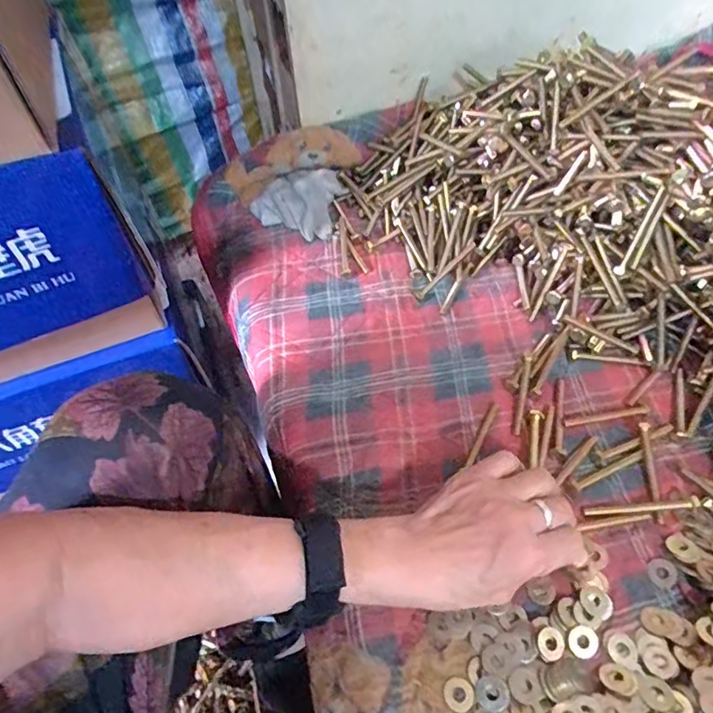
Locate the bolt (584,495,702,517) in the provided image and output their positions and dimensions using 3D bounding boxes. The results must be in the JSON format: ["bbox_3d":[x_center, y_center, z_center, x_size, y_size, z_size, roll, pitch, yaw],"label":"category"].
[{"bbox_3d":[0.219,0.115,0.408,0.083,0.015,0.009,-2,49,1],"label":"bolt"}]

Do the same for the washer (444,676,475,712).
[{"bbox_3d":[0.065,0.214,0.335,0.018,0.004,0.020,11,51,12],"label":"washer"}]

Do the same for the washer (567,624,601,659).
[{"bbox_3d":[0.151,0.190,0.353,0.020,0.004,0.018,-14,50,-9],"label":"washer"}]

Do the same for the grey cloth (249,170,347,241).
[{"bbox_3d":[-0.077,-0.189,0.636,0.112,0.045,0.100,8,50,9],"label":"grey cloth"}]

